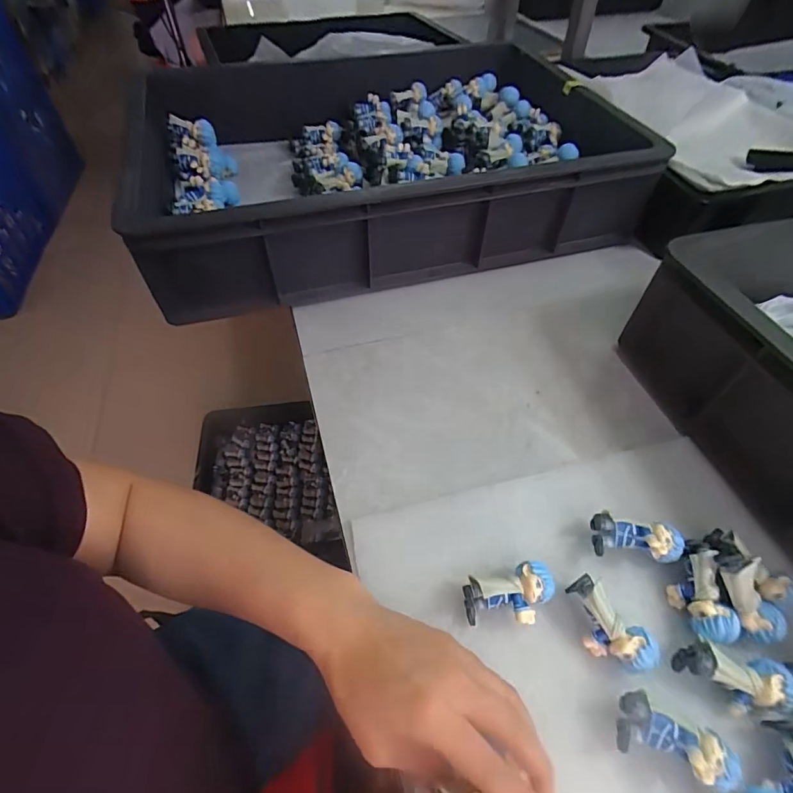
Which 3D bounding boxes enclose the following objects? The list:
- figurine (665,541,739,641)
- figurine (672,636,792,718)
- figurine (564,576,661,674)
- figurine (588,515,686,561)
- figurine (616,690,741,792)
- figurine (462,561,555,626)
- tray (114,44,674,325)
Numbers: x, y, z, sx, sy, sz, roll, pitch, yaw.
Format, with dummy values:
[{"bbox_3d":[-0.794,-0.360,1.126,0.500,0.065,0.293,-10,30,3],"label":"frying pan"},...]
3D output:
[{"bbox_3d":[0.206,0.134,0.304,0.028,0.034,0.062,-1,52,-1],"label":"figurine"},{"bbox_3d":[0.209,0.175,0.274,0.061,0.030,0.033,18,54,13],"label":"figurine"},{"bbox_3d":[0.136,0.151,0.289,0.028,0.035,0.060,-33,59,-24],"label":"figurine"},{"bbox_3d":[0.175,0.105,0.325,0.060,0.032,0.027,5,52,3],"label":"figurine"},{"bbox_3d":[0.159,0.197,0.253,0.059,0.034,0.030,19,54,14],"label":"figurine"},{"bbox_3d":[0.077,0.136,0.299,0.060,0.029,0.033,-12,53,-10],"label":"figurine"},{"bbox_3d":[-0.021,-0.309,0.565,0.558,0.134,0.377,-12,53,-10],"label":"tray"}]

